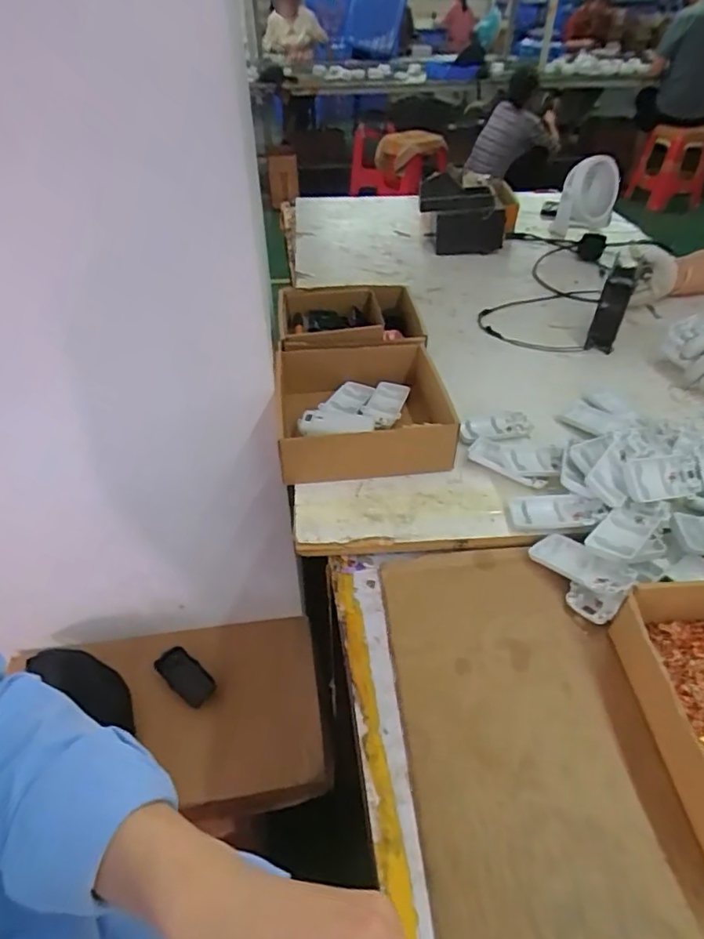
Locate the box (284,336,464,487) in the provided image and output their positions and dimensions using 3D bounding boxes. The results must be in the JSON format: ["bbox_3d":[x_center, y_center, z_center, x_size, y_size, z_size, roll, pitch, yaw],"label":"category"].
[{"bbox_3d":[0.010,-0.086,0.689,0.197,0.077,0.206,-6,43,-6],"label":"box"}]

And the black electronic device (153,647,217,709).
[{"bbox_3d":[-0.270,0.339,0.885,0.110,0.020,0.050,31,51,26],"label":"black electronic device"}]

